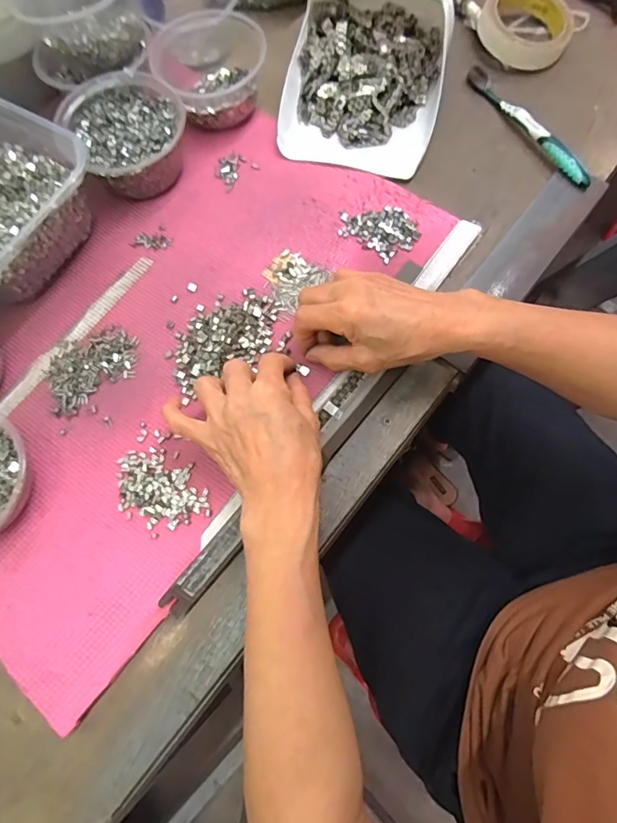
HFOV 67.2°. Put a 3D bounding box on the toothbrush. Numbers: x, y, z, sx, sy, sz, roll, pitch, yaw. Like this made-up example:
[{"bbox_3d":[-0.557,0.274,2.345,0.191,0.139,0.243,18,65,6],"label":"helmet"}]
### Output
[{"bbox_3d":[0.221,-0.293,0.470,0.015,0.021,0.184,-28,74,-7],"label":"toothbrush"}]

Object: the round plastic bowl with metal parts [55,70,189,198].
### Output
[{"bbox_3d":[-0.173,-0.269,0.458,0.105,0.056,0.115,-1,71,4],"label":"round plastic bowl with metal parts"}]

